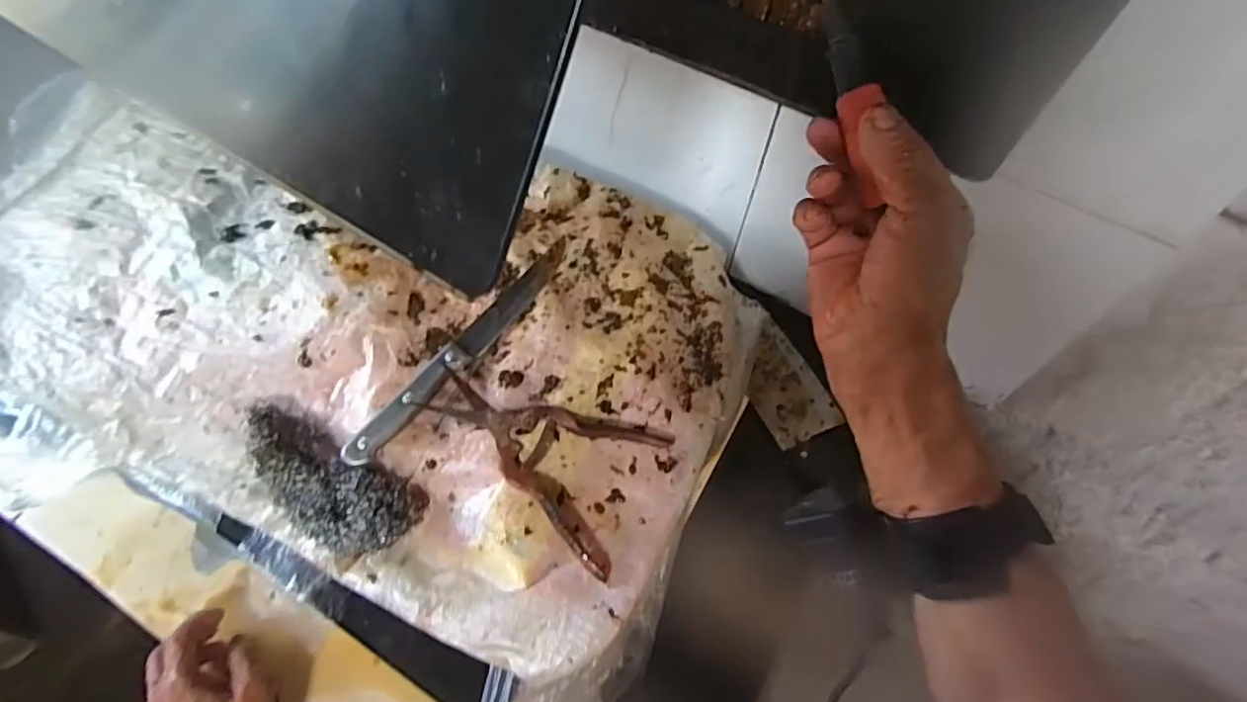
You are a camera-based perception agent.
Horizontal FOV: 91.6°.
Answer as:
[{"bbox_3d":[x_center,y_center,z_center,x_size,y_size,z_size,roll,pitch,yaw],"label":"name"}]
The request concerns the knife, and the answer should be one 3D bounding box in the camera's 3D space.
[{"bbox_3d":[-0.121,-0.008,0.486,0.029,0.011,0.248,31,58,15],"label":"knife"}]

